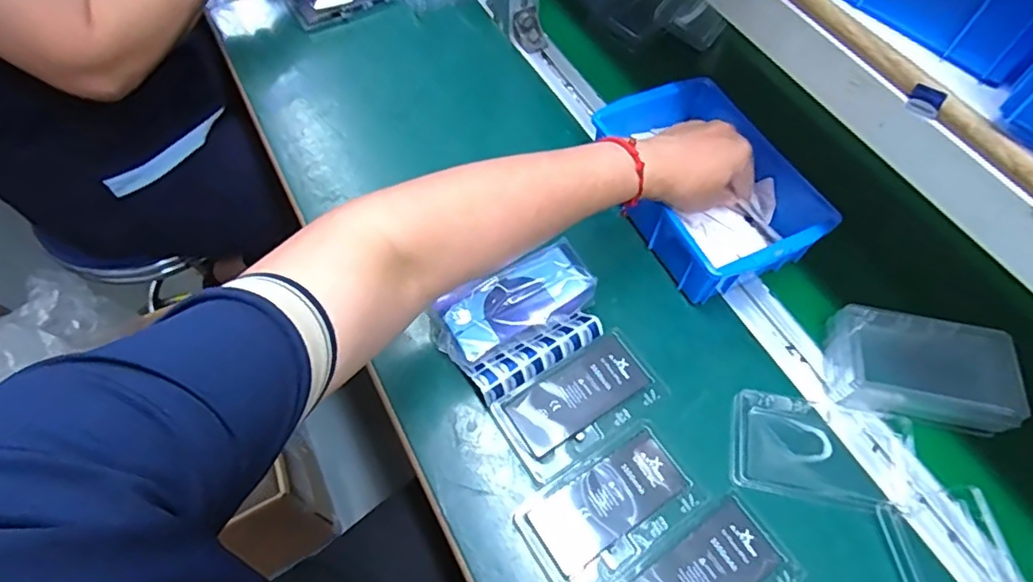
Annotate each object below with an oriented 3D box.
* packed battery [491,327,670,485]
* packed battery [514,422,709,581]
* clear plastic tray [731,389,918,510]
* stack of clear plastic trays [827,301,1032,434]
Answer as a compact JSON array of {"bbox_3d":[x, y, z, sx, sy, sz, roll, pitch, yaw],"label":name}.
[{"bbox_3d":[0.052,0.089,0.459,0.126,0.013,0.071,-29,66,-18],"label":"packed battery"},{"bbox_3d":[0.067,0.157,0.418,0.123,0.004,0.071,-31,66,-18],"label":"packed battery"},{"bbox_3d":[0.234,0.122,0.443,0.134,0.013,0.075,10,60,4],"label":"clear plastic tray"},{"bbox_3d":[0.322,0.059,0.458,0.127,0.034,0.080,14,61,5],"label":"stack of clear plastic trays"}]

